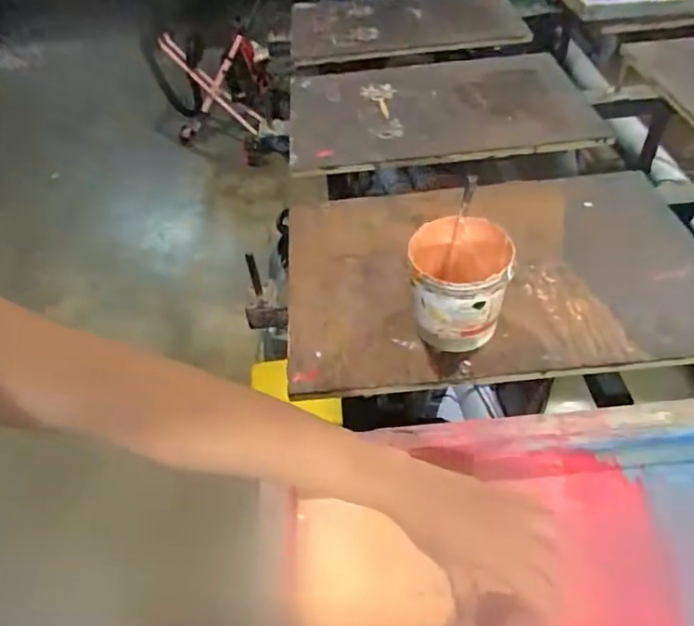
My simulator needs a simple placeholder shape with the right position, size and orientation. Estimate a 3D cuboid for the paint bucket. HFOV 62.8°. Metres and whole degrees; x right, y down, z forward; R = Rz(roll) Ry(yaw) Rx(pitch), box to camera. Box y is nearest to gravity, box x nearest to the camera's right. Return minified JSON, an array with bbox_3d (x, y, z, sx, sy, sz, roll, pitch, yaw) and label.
[{"bbox_3d":[0.132,-0.029,0.709,0.110,0.127,0.123,2,45,6],"label":"paint bucket"}]

